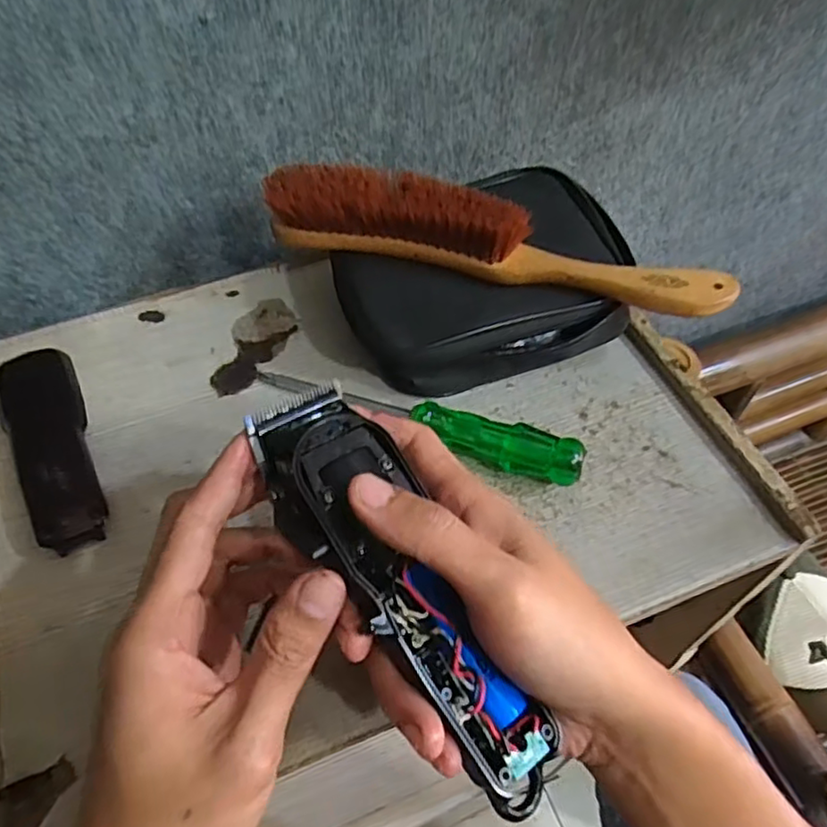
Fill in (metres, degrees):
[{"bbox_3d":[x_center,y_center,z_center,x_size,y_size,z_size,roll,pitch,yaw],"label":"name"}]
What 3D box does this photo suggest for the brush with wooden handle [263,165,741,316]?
[{"bbox_3d":[0.044,-0.100,0.364,0.258,0.033,0.040,13,54,12],"label":"brush with wooden handle"}]

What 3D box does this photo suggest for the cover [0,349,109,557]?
[{"bbox_3d":[-0.202,0.011,0.361,0.039,0.016,0.142,-26,56,-16],"label":"cover"}]

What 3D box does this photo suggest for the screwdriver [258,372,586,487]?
[{"bbox_3d":[-0.001,0.002,0.361,0.188,0.024,0.023,19,56,16],"label":"screwdriver"}]

